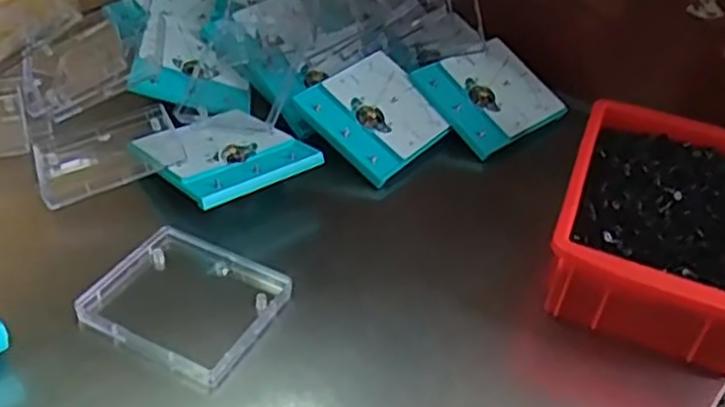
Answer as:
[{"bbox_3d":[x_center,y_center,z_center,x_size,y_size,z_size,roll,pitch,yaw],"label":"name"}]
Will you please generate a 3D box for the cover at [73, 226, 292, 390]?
[{"bbox_3d":[-0.106,0.057,0.432,0.102,0.008,0.088,22,40,19],"label":"cover"}]

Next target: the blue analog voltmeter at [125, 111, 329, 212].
[{"bbox_3d":[-0.100,-0.038,0.517,0.098,0.013,0.105,-25,48,-34],"label":"blue analog voltmeter"}]

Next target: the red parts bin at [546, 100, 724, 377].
[{"bbox_3d":[0.205,0.011,0.486,0.130,0.062,0.186,19,39,14],"label":"red parts bin"}]

